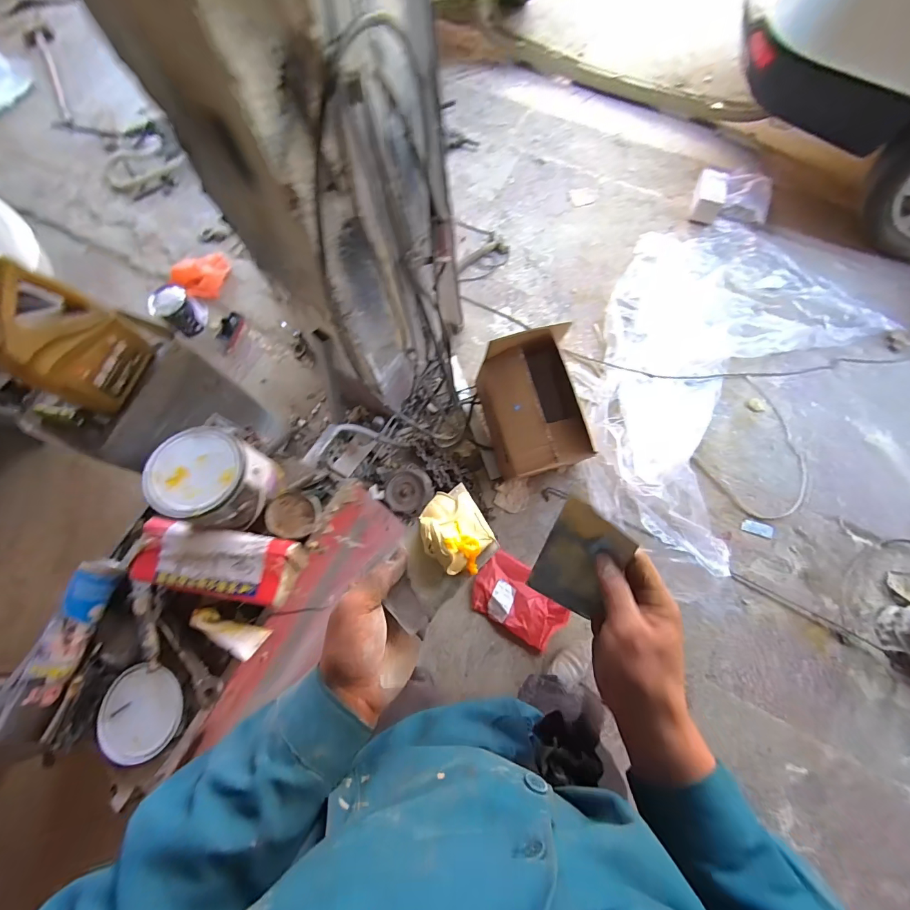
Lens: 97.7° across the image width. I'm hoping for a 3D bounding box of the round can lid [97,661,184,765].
[{"bbox_3d":[-0.523,0.427,0.658,0.137,0.019,0.139,-2,73,6],"label":"round can lid"}]

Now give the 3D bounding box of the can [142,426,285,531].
[{"bbox_3d":[-0.403,0.048,0.678,0.150,0.137,0.146,15,73,7],"label":"can"}]

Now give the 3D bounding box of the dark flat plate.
[{"bbox_3d":[0.123,0.108,0.397,0.071,0.128,0.006,28,35,19],"label":"dark flat plate"}]

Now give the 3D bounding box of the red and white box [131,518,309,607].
[{"bbox_3d":[-0.398,0.179,0.668,0.262,0.049,0.105,8,72,5],"label":"red and white box"}]

